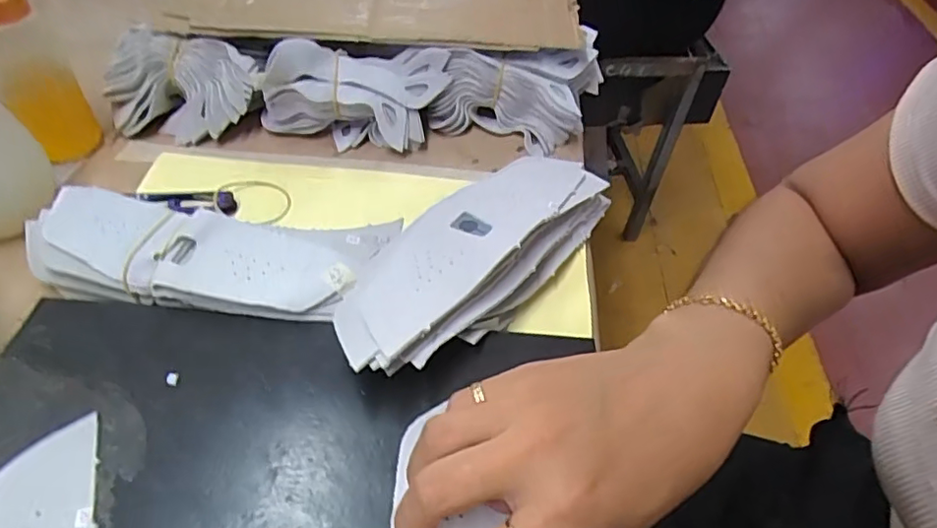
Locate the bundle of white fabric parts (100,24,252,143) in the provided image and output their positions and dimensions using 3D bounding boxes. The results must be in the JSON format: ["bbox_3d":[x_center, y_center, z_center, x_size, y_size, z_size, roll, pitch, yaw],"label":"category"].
[{"bbox_3d":[-0.215,-0.138,0.455,0.110,0.054,0.076,3,49,-2],"label":"bundle of white fabric parts"}]

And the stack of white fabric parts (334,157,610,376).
[{"bbox_3d":[0.010,-0.013,0.359,0.078,0.039,0.236,31,46,23],"label":"stack of white fabric parts"}]

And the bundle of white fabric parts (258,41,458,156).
[{"bbox_3d":[-0.086,-0.129,0.452,0.138,0.062,0.061,4,49,-2],"label":"bundle of white fabric parts"}]

